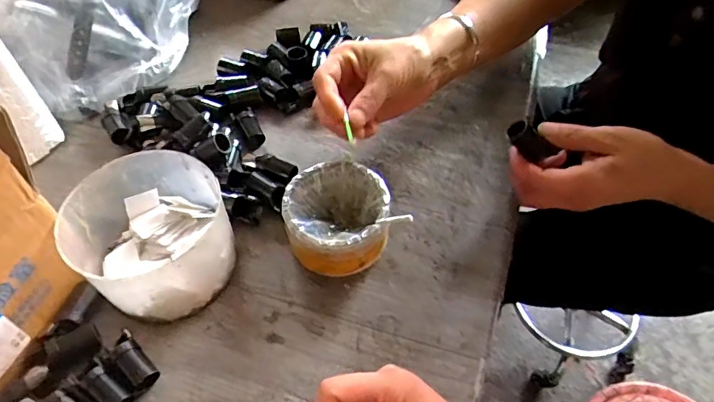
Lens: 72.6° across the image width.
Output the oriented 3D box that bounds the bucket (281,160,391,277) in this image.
[{"bbox_3d":[-0.017,0.016,0.415,0.083,0.050,0.086,0,54,0],"label":"bucket"}]

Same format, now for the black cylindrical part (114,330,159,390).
[{"bbox_3d":[-0.163,0.118,0.358,0.018,0.018,0.046,-38,62,-25],"label":"black cylindrical part"}]

